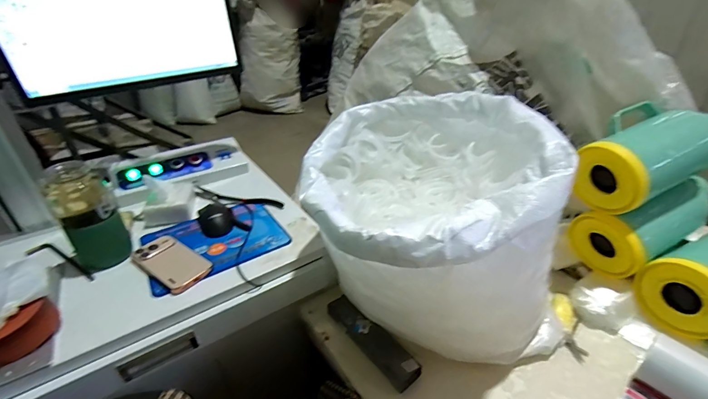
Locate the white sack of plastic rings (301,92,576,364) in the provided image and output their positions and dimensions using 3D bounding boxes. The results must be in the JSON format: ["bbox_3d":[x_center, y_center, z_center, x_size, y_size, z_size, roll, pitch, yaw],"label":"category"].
[{"bbox_3d":[0.107,0.042,0.557,0.363,0.340,0.358,-13,33,-17],"label":"white sack of plastic rings"}]

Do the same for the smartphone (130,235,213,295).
[{"bbox_3d":[-0.335,0.113,0.616,0.152,0.013,0.078,21,43,28],"label":"smartphone"}]

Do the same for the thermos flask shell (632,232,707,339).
[{"bbox_3d":[0.625,0.141,0.599,0.198,0.129,0.126,-18,35,-24],"label":"thermos flask shell"}]

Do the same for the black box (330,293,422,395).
[{"bbox_3d":[0.027,0.243,0.595,0.046,0.029,0.196,-25,39,-32],"label":"black box"}]

